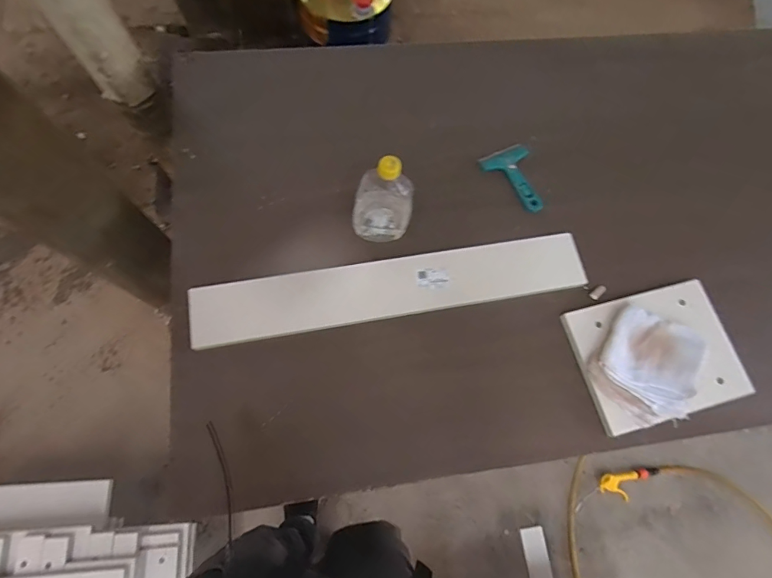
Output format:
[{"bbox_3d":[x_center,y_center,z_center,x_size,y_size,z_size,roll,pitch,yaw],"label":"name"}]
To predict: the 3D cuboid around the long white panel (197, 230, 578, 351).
[{"bbox_3d":[0.015,-0.005,0.745,0.660,0.017,0.105,-8,72,-8],"label":"long white panel"}]

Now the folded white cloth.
[{"bbox_3d":[0.435,0.125,0.718,0.157,0.036,0.172,35,74,6],"label":"folded white cloth"}]

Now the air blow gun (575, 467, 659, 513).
[{"bbox_3d":[0.691,0.585,1.280,0.286,0.053,0.086,-7,74,-6],"label":"air blow gun"}]

